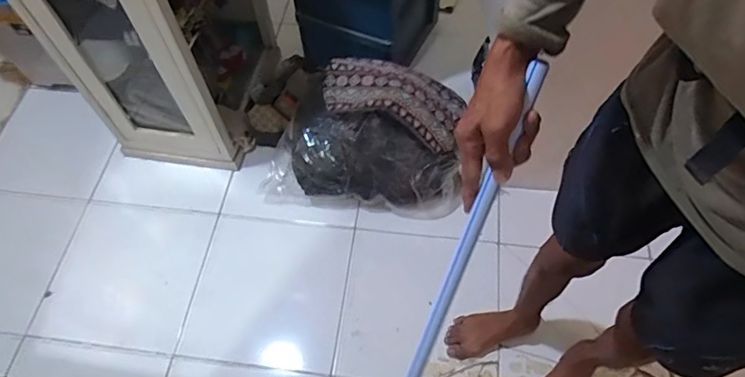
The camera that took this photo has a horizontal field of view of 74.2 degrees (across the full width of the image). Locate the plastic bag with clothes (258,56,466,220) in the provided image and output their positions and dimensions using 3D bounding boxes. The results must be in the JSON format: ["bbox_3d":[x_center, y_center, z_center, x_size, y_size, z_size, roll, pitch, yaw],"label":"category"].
[{"bbox_3d":[-0.013,-0.157,1.373,0.551,0.282,0.366,6,60,5],"label":"plastic bag with clothes"}]

